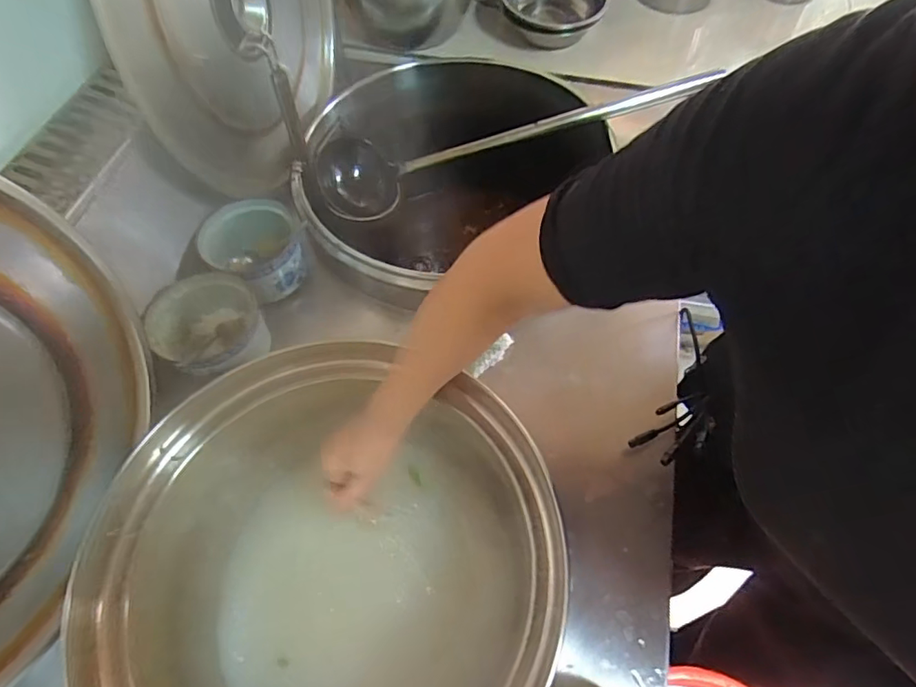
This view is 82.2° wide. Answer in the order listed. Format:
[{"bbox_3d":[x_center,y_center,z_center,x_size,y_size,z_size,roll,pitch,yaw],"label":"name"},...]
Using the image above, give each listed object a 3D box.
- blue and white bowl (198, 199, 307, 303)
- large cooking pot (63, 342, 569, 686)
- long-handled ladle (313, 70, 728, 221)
[{"bbox_3d":[-0.258,-0.121,0.691,0.111,0.087,0.103,-1,59,1],"label":"blue and white bowl"},{"bbox_3d":[-0.130,0.263,0.609,0.451,0.254,0.441,-30,63,-15],"label":"large cooking pot"},{"bbox_3d":[0.076,-0.318,0.817,0.596,0.126,0.085,-13,60,-6],"label":"long-handled ladle"}]

